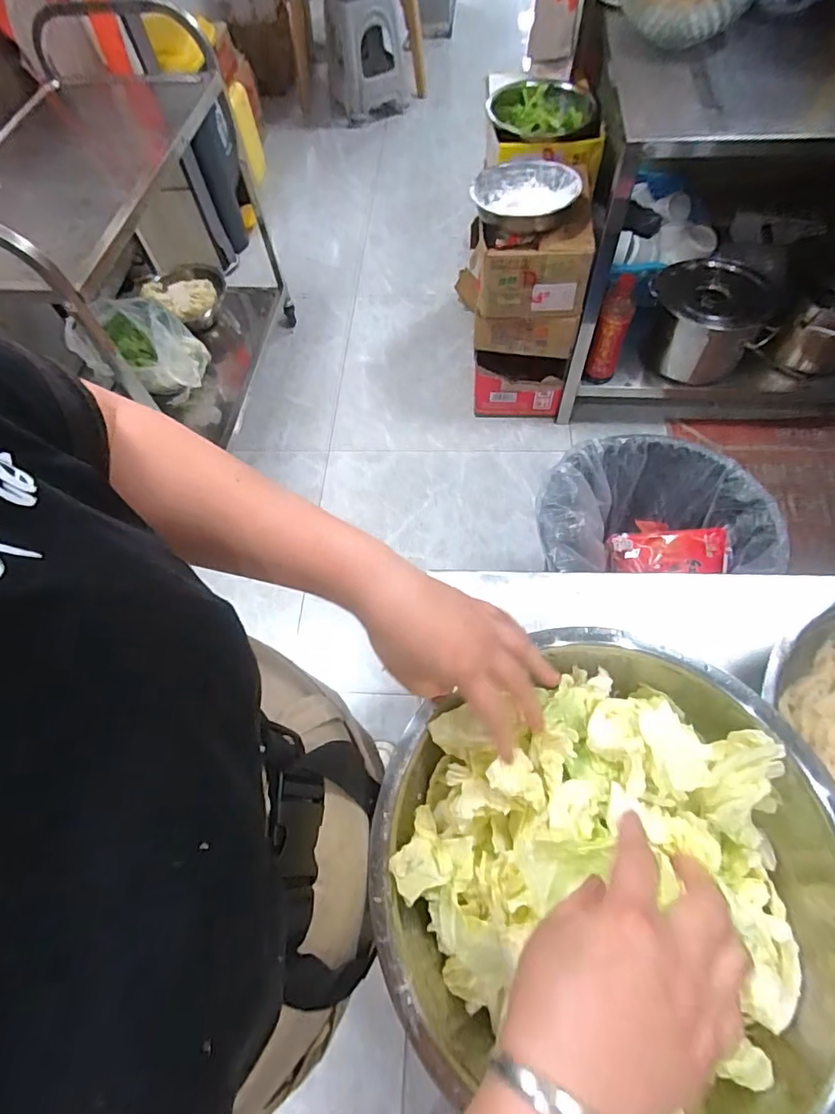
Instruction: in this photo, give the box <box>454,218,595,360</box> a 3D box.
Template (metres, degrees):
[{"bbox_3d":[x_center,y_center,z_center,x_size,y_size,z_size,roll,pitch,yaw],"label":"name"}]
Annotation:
[{"bbox_3d":[0.282,-0.709,1.392,0.311,0.293,0.185,9,63,9],"label":"box"}]

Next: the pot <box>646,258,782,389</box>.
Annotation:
[{"bbox_3d":[0.860,-0.682,1.536,0.312,0.246,0.296,-2,62,3],"label":"pot"}]

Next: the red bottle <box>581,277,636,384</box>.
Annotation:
[{"bbox_3d":[0.549,-0.635,1.479,0.088,0.301,0.098,14,64,11],"label":"red bottle"}]

